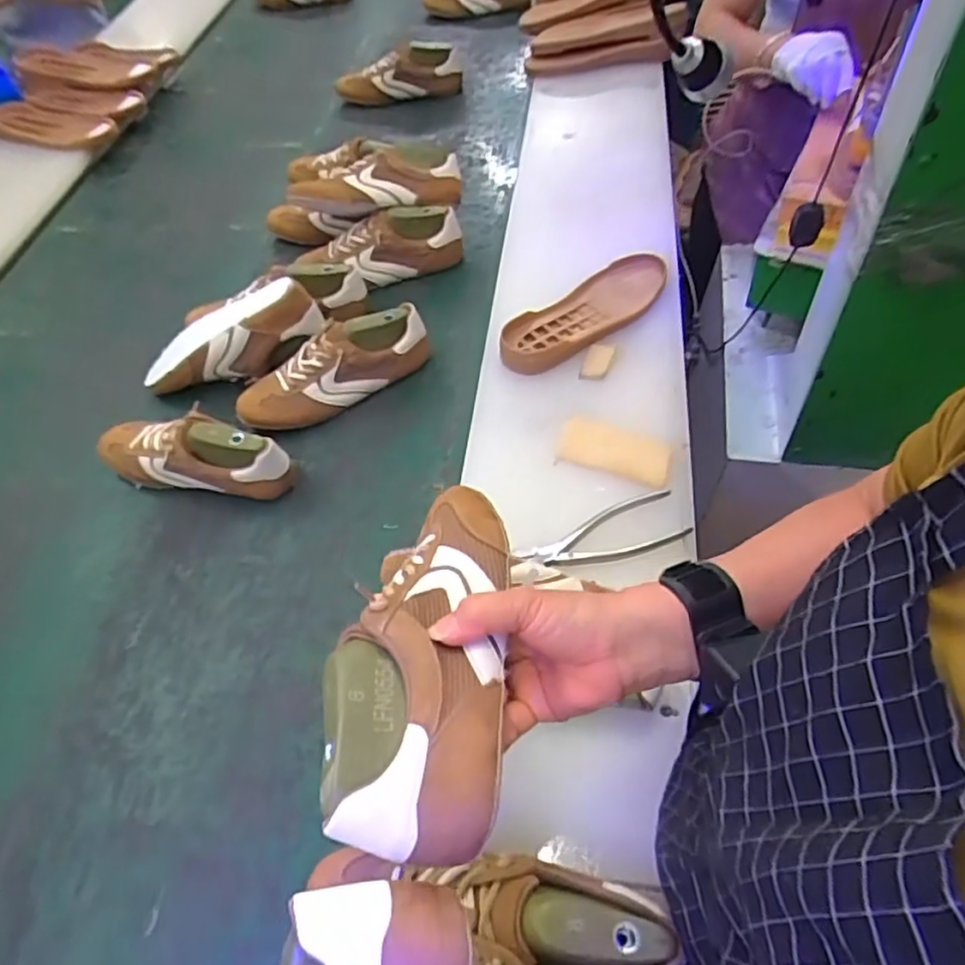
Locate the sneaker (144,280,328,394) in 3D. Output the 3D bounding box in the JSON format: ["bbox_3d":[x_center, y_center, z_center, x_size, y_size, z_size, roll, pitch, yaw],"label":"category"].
[{"bbox_3d":[-0.336,-0.188,0.910,0.249,0.076,0.106,-22,53,10],"label":"sneaker"}]

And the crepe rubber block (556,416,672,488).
[{"bbox_3d":[0.144,-0.036,0.737,0.120,0.008,0.063,19,55,16],"label":"crepe rubber block"}]

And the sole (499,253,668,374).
[{"bbox_3d":[0.130,-0.215,0.848,0.250,0.026,0.090,-35,59,-22],"label":"sole"}]

